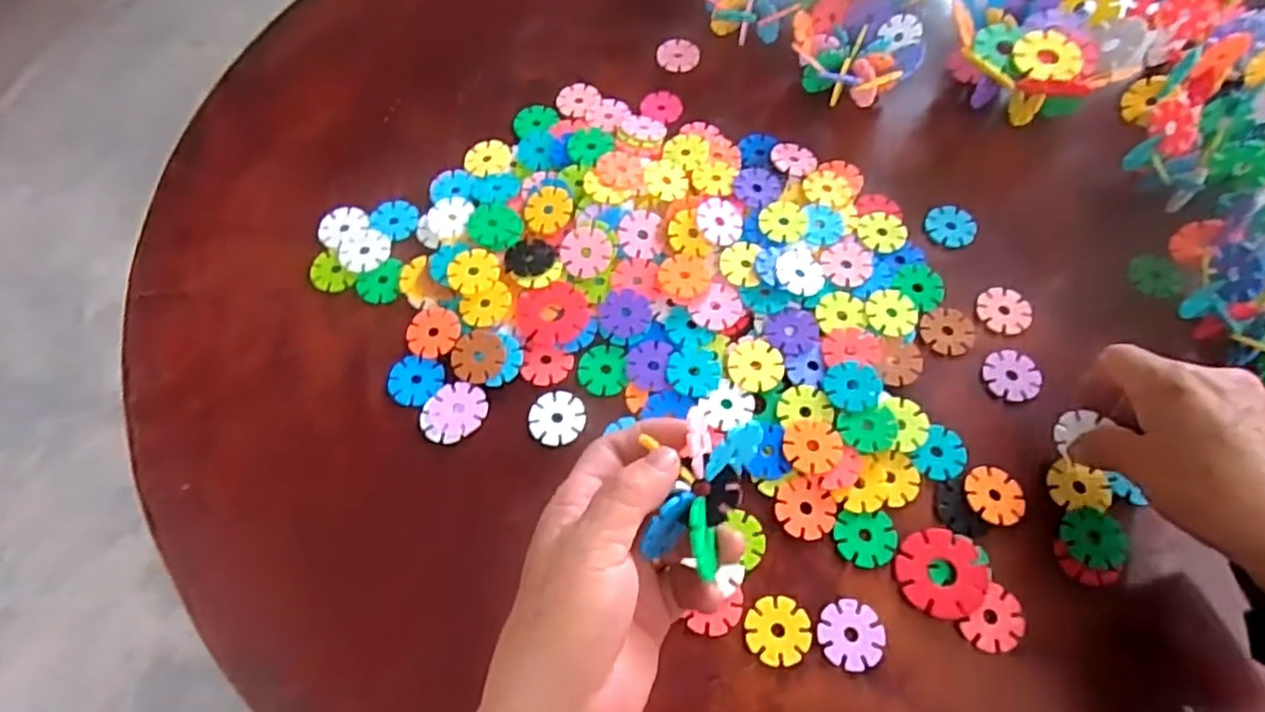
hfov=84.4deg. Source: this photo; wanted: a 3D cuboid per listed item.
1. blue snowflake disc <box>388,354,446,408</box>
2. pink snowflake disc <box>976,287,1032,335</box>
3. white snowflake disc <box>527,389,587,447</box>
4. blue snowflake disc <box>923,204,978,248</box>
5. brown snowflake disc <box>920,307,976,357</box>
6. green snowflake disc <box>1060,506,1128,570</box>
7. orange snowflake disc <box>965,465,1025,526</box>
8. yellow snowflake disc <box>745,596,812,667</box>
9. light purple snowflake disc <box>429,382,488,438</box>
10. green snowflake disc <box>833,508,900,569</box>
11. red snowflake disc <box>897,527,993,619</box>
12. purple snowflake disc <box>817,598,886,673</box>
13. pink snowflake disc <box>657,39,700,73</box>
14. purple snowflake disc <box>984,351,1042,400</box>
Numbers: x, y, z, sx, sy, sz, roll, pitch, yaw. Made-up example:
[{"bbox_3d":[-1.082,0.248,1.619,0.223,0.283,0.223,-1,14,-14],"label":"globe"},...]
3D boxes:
[{"bbox_3d":[-0.128,0.015,0.412,0.031,0.004,0.031,0,64,0],"label":"blue snowflake disc"},{"bbox_3d":[0.230,-0.029,0.430,0.033,0.004,0.031,0,64,0],"label":"pink snowflake disc"},{"bbox_3d":[-0.044,0.035,0.401,0.031,0.004,0.032,0,64,0],"label":"white snowflake disc"},{"bbox_3d":[0.210,-0.086,0.459,0.033,0.004,0.032,0,64,0],"label":"blue snowflake disc"},{"bbox_3d":[0.191,-0.016,0.422,0.030,0.004,0.033,0,64,0],"label":"brown snowflake disc"},{"bbox_3d":[0.241,0.094,0.363,0.030,0.007,0.032,0,64,0],"label":"green snowflake disc"},{"bbox_3d":[0.196,0.074,0.376,0.031,0.004,0.034,0,64,0],"label":"orange snowflake disc"},{"bbox_3d":[0.072,0.135,0.343,0.031,0.004,0.031,0,64,0],"label":"yellow snowflake disc"},{"bbox_3d":[-0.100,0.030,0.401,0.032,0.004,0.031,0,64,0],"label":"light purple snowflake disc"},{"bbox_3d":[0.122,0.095,0.363,0.032,0.004,0.029,-1,64,0],"label":"green snowflake disc"},{"bbox_3d":[0.159,0.111,0.357,0.044,0.005,0.043,0,64,0],"label":"red snowflake disc"},{"bbox_3d":[0.108,0.137,0.341,0.032,0.004,0.029,-40,70,-17],"label":"purple snowflake disc"},{"bbox_3d":[0.035,-0.230,0.535,0.032,0.004,0.032,0,64,0],"label":"pink snowflake disc"},{"bbox_3d":[0.223,0.010,0.409,0.028,0.004,0.031,35,69,16],"label":"purple snowflake disc"}]

